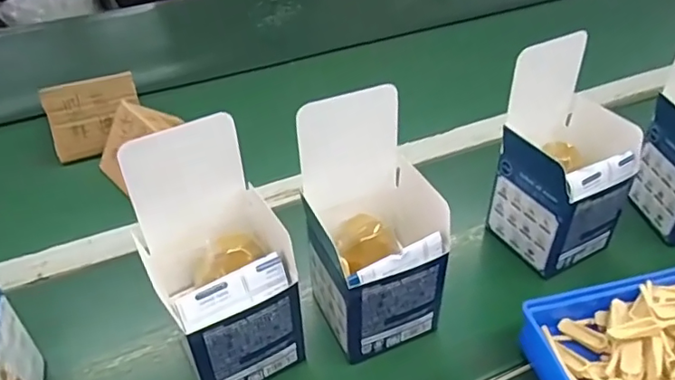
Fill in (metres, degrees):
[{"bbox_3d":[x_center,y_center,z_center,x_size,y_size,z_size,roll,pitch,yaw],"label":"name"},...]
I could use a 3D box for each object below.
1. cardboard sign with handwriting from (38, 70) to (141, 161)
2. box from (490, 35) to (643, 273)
[{"bbox_3d":[-0.278,-0.085,0.626,0.098,0.083,0.004,-17,7,-18],"label":"cardboard sign with handwriting"},{"bbox_3d":[0.195,-0.028,0.470,0.101,0.162,0.103,-21,43,-21],"label":"box"}]

